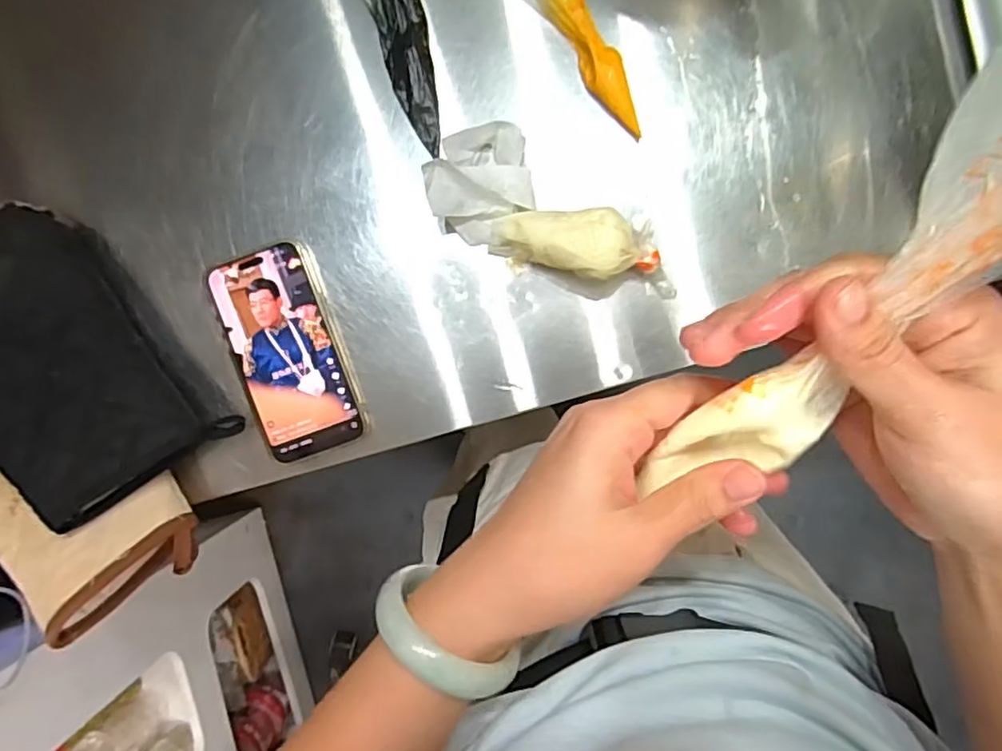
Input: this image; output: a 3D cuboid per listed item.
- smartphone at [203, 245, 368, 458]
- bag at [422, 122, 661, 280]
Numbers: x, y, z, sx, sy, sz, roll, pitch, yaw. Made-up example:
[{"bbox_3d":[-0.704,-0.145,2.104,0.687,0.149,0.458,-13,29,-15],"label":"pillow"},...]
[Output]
[{"bbox_3d":[-0.159,-0.017,0.485,0.079,0.014,0.156,-19,92,2],"label":"smartphone"},{"bbox_3d":[0.033,-0.118,0.462,0.167,0.045,0.079,25,93,0],"label":"bag"}]

